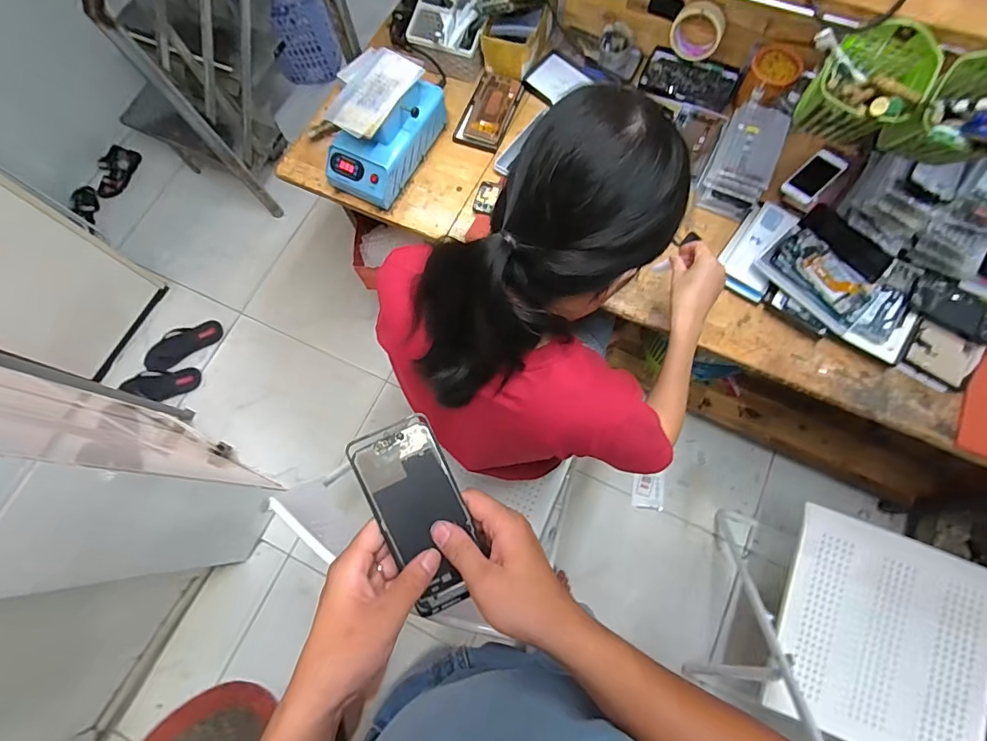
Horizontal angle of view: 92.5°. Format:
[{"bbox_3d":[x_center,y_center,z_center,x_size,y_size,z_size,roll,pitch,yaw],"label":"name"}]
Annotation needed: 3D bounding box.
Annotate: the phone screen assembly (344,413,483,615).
[{"bbox_3d":[-0.060,0.119,0.387,0.072,0.011,0.155,-19,90,-3],"label":"phone screen assembly"}]

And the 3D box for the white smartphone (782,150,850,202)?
[{"bbox_3d":[0.566,-0.343,0.836,0.105,0.014,0.066,-43,52,2],"label":"white smartphone"}]

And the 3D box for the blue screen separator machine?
[{"bbox_3d":[-0.200,-0.451,0.897,0.135,0.113,0.247,32,76,12],"label":"blue screen separator machine"}]

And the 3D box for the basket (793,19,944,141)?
[{"bbox_3d":[0.421,-0.315,0.540,0.106,0.123,0.082,36,77,13],"label":"basket"}]

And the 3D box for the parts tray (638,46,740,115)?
[{"bbox_3d":[0.383,-0.568,0.926,0.174,0.039,0.095,23,75,10],"label":"parts tray"}]

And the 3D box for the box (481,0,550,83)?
[{"bbox_3d":[0.052,-0.682,0.940,0.106,0.086,0.165,17,74,8],"label":"box"}]

